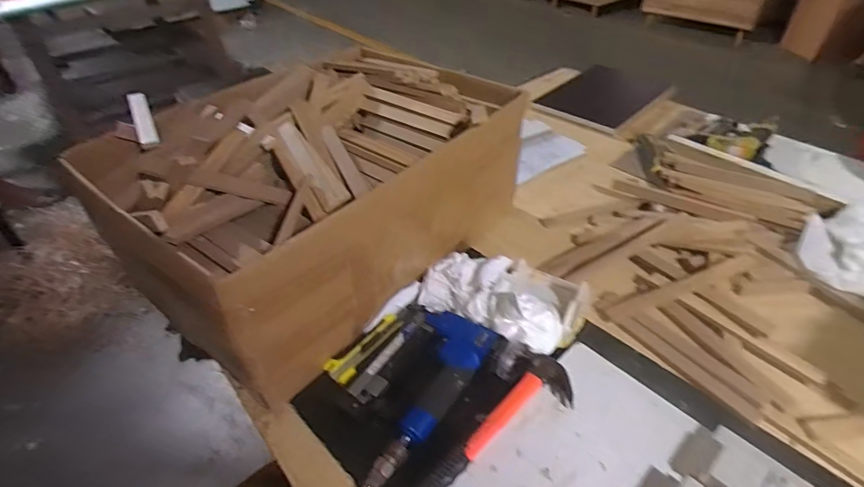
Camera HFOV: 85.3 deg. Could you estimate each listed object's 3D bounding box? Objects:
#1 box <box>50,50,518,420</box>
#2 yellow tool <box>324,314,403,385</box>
[{"bbox_3d":[-0.160,-0.095,0.711,0.391,0.215,0.515,29,49,30],"label":"box"},{"bbox_3d":[-0.089,0.137,0.627,0.040,0.010,0.118,27,48,28],"label":"yellow tool"}]

